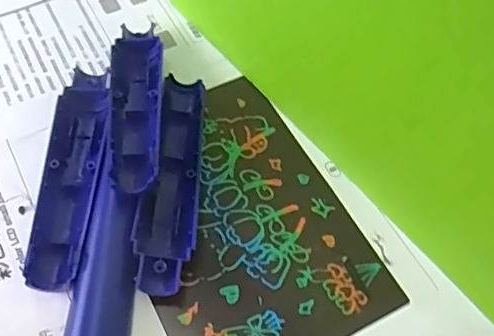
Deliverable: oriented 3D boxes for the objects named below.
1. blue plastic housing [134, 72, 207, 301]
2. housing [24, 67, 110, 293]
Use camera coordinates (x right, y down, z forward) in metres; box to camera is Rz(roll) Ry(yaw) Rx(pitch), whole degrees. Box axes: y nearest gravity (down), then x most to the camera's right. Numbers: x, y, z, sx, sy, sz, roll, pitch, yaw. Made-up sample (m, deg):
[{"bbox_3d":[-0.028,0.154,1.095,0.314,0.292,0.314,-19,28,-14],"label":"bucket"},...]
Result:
[{"bbox_3d":[-0.051,0.005,0.389,0.036,0.028,0.162,2,59,-1],"label":"blue plastic housing"},{"bbox_3d":[-0.121,0.004,0.394,0.038,0.014,0.162,-1,60,-2],"label":"housing"}]

